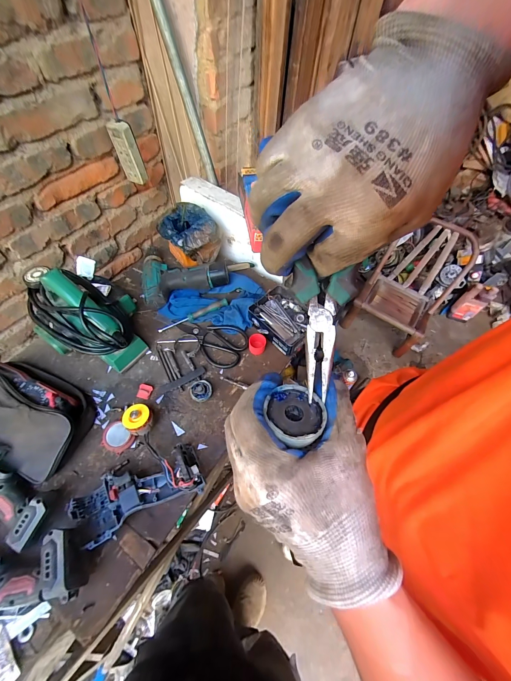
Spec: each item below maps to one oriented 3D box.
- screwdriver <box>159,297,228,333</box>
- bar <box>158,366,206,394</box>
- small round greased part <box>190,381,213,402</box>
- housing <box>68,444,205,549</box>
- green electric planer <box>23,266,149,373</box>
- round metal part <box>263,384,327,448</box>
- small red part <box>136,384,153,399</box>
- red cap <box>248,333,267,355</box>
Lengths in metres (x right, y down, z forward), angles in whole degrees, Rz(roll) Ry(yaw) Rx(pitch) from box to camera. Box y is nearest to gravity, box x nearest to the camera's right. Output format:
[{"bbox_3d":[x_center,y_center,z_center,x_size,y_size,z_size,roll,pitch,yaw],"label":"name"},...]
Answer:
[{"bbox_3d":[-0.137,-0.056,0.630,0.163,0.017,0.018,-24,62,-16],"label":"screwdriver"},{"bbox_3d":[-0.146,0.079,0.561,0.096,0.010,0.018,-26,62,-17],"label":"bar"},{"bbox_3d":[-0.106,0.098,0.550,0.040,0.024,0.040,1,58,-1],"label":"small round greased part"},{"bbox_3d":[-0.184,0.229,0.441,0.186,0.054,0.096,-21,61,-15],"label":"housing"},{"bbox_3d":[-0.333,-0.049,0.543,0.220,0.169,0.141,10,58,4],"label":"green electric planer"},{"bbox_3d":[0.026,0.054,0.194,0.037,0.020,0.045,15,41,11],"label":"round metal part"},{"bbox_3d":[-0.214,0.098,0.543,0.023,0.009,0.026,12,58,6],"label":"small red part"},{"bbox_3d":[0.004,0.009,0.592,0.035,0.027,0.040,10,58,4],"label":"red cap"}]

